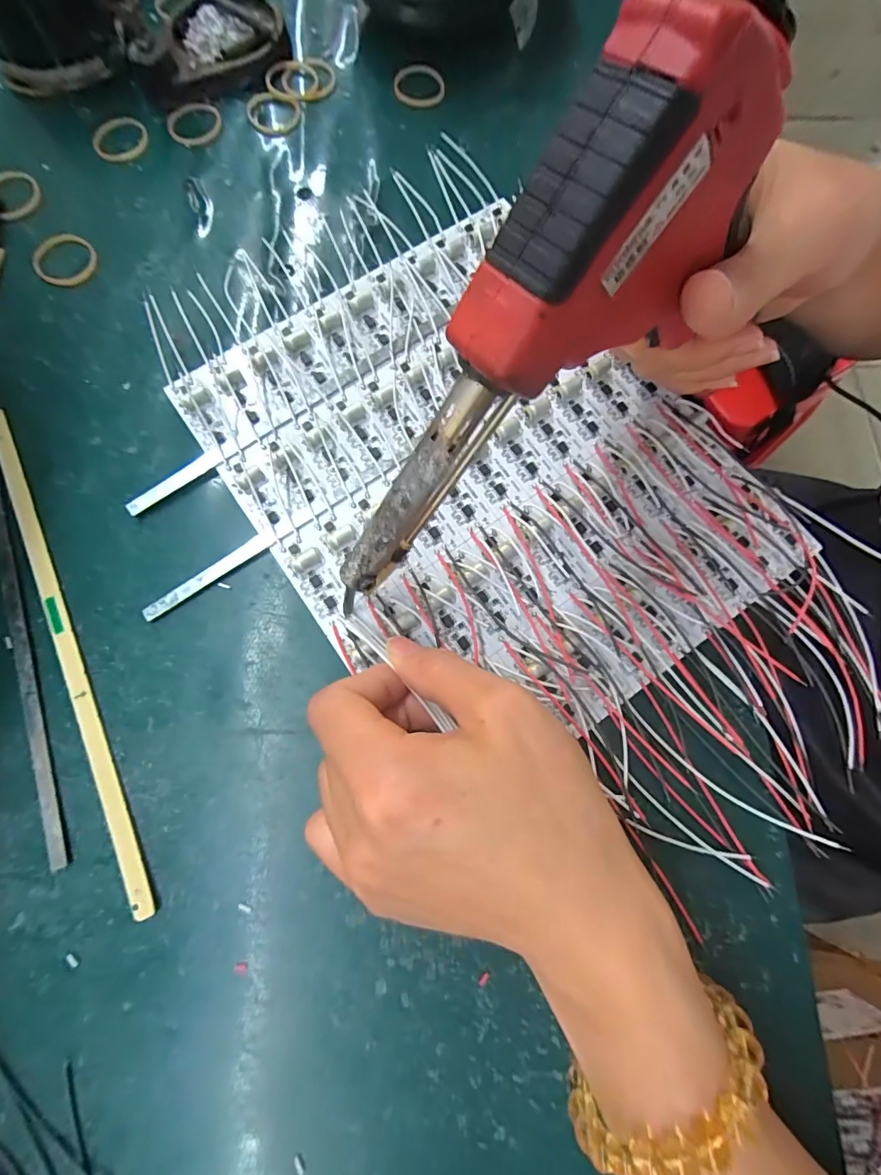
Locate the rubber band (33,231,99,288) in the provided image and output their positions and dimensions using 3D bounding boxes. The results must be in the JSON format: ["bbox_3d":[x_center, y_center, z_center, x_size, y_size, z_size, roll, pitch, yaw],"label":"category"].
[{"bbox_3d":[-0.192,-0.168,0.244,0.030,0.004,0.031,-38,79,-10],"label":"rubber band"}]

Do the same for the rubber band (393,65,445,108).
[{"bbox_3d":[-0.012,-0.288,0.273,0.029,0.005,0.030,-1,75,-2],"label":"rubber band"}]

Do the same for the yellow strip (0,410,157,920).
[{"bbox_3d":[-0.157,0.019,0.196,0.009,0.004,0.224,-25,77,-7],"label":"yellow strip"}]

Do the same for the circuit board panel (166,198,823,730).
[{"bbox_3d":[0.019,-0.055,0.213,0.191,0.013,0.231,-35,79,-9],"label":"circuit board panel"}]

